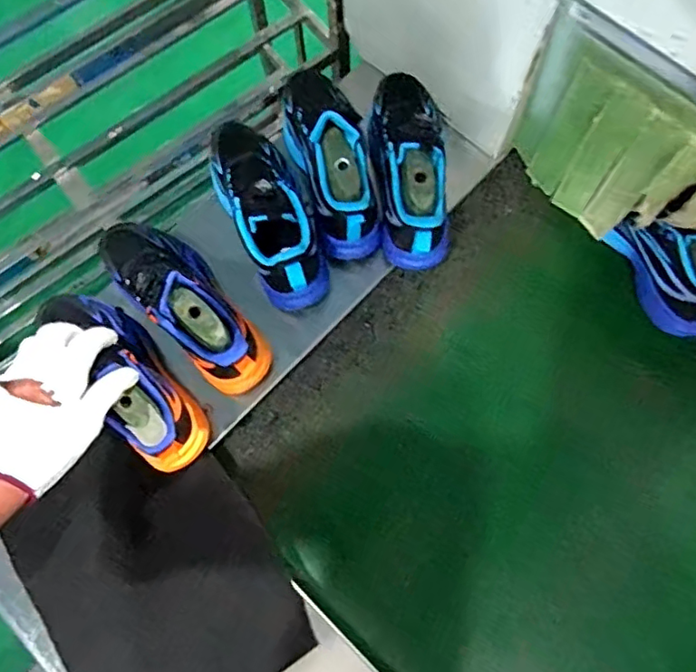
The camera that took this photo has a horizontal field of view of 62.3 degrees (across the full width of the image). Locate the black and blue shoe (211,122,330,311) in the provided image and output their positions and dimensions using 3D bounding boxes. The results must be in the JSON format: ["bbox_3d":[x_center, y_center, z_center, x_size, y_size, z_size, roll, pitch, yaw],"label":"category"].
[{"bbox_3d":[-0.093,-0.153,0.662,0.097,0.100,0.245,-20,75,-5],"label":"black and blue shoe"}]

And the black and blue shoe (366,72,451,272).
[{"bbox_3d":[0.081,-0.213,0.674,0.098,0.116,0.255,-6,75,-1],"label":"black and blue shoe"}]

